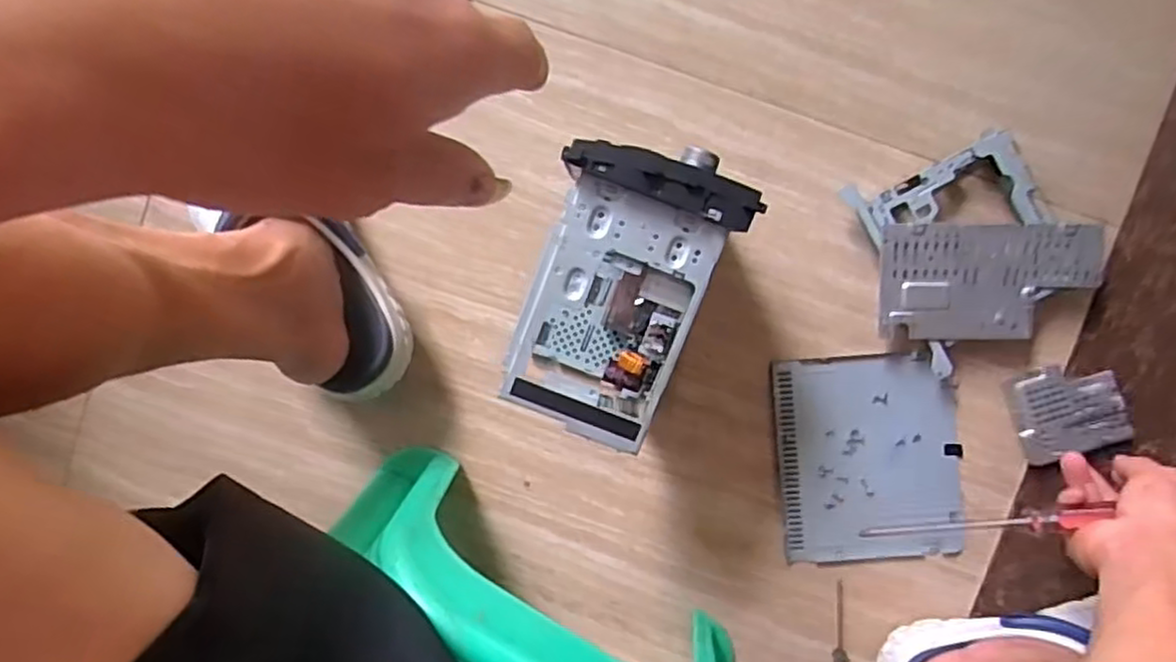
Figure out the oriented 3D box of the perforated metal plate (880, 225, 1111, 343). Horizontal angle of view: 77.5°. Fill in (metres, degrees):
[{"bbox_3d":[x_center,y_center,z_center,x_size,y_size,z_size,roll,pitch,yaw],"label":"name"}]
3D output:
[{"bbox_3d":[0.320,-0.039,0.583,0.167,0.009,0.090,0,94,7],"label":"perforated metal plate"}]

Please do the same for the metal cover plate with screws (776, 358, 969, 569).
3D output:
[{"bbox_3d":[0.237,0.108,0.618,0.146,0.007,0.173,-5,92,2],"label":"metal cover plate with screws"}]

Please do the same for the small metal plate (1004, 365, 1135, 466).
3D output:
[{"bbox_3d":[0.391,0.064,0.595,0.085,0.009,0.073,-14,84,5],"label":"small metal plate"}]

